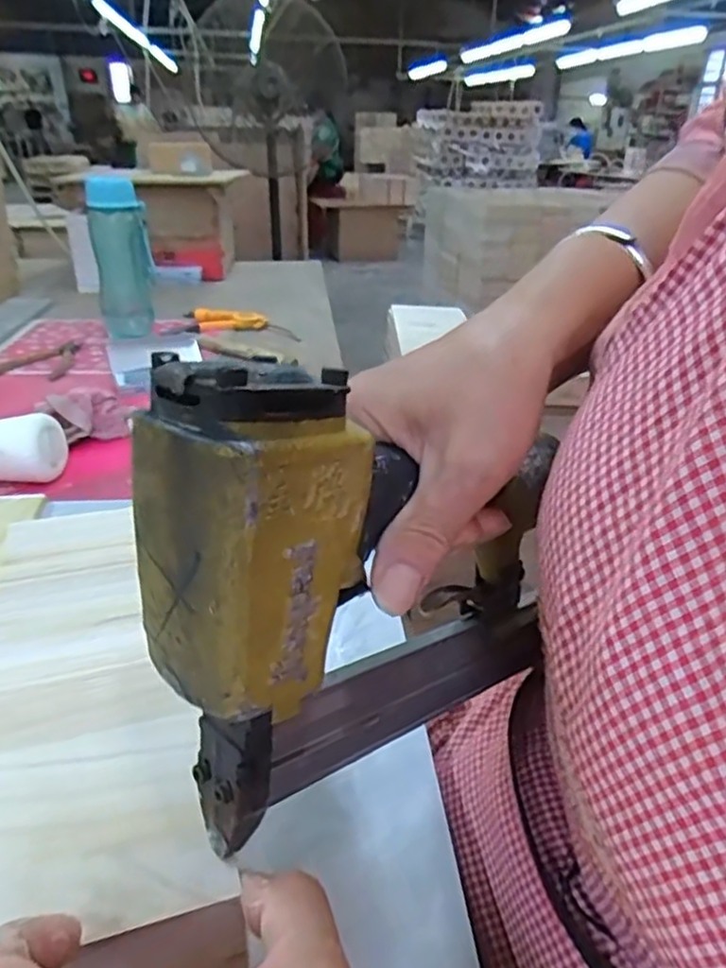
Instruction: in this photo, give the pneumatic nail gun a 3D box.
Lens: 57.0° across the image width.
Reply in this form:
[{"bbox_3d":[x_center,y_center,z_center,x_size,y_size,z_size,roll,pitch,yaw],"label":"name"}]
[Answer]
[{"bbox_3d":[0.022,0.030,0.250,0.194,0.168,0.051,-12,31,-30],"label":"pneumatic nail gun"}]

